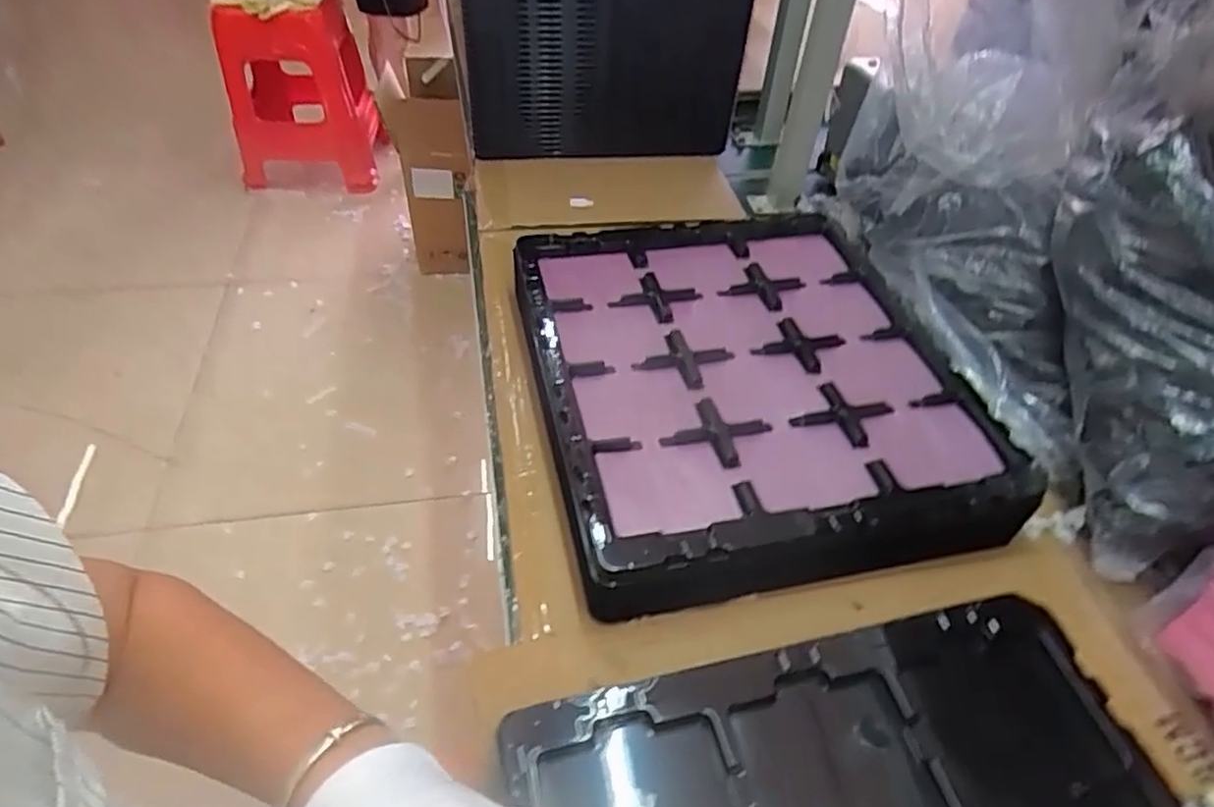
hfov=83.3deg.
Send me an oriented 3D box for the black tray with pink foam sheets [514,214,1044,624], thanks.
[{"bbox_3d":[0.110,-0.023,0.594,0.336,0.067,0.381,-9,49,-10],"label":"black tray with pink foam sheets"}]

